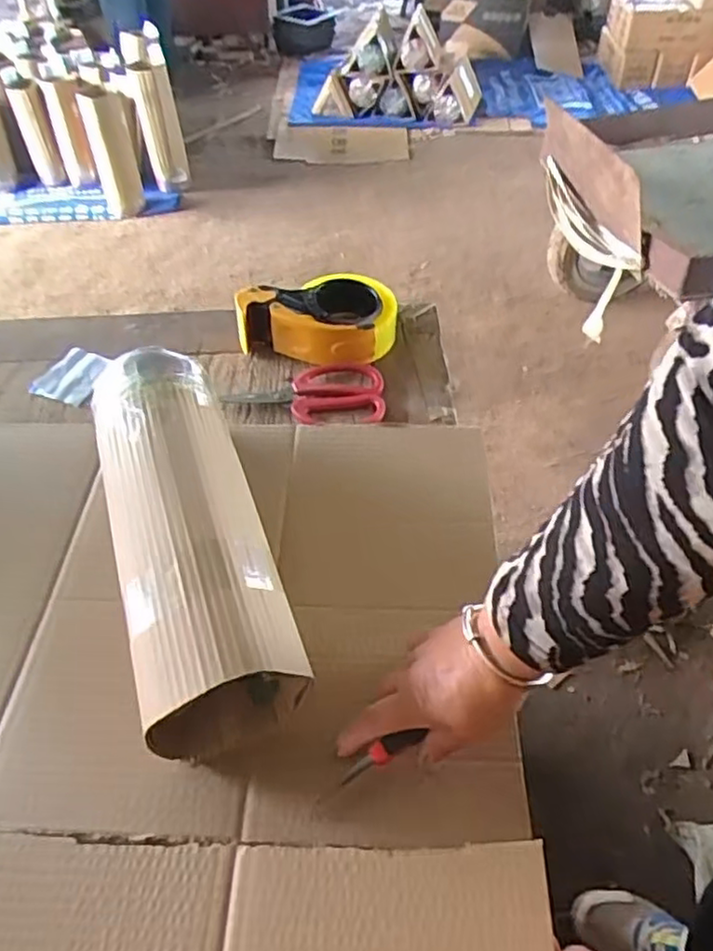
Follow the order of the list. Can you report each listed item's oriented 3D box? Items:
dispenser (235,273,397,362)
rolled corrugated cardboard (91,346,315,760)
[{"bbox_3d":[-0.041,-0.188,0.779,0.169,0.072,0.103,11,48,12],"label":"dispenser"},{"bbox_3d":[-0.137,0.046,0.547,0.111,0.126,0.331,-16,48,-12],"label":"rolled corrugated cardboard"}]

